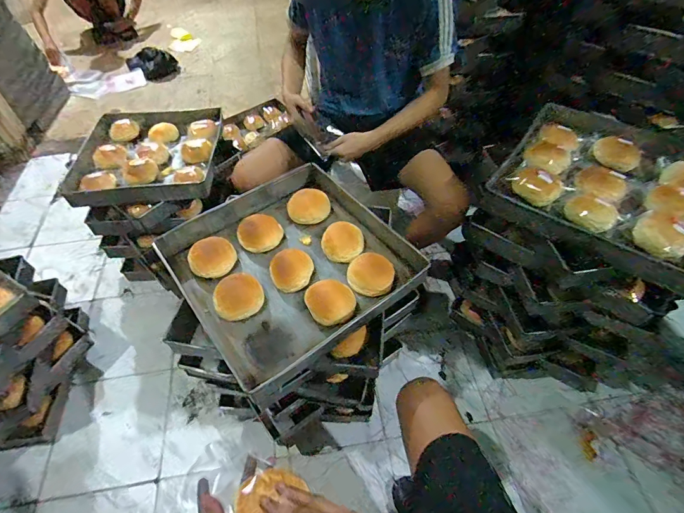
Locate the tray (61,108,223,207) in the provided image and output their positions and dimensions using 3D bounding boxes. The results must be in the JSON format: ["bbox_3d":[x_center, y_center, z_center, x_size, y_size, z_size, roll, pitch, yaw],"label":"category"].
[{"bbox_3d":[-0.618,-0.350,1.233,0.439,0.063,0.438,-3,52,-2],"label":"tray"}]

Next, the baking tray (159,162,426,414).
[{"bbox_3d":[-0.106,-0.004,0.805,0.438,0.068,0.431,-32,58,-22],"label":"baking tray"}]

